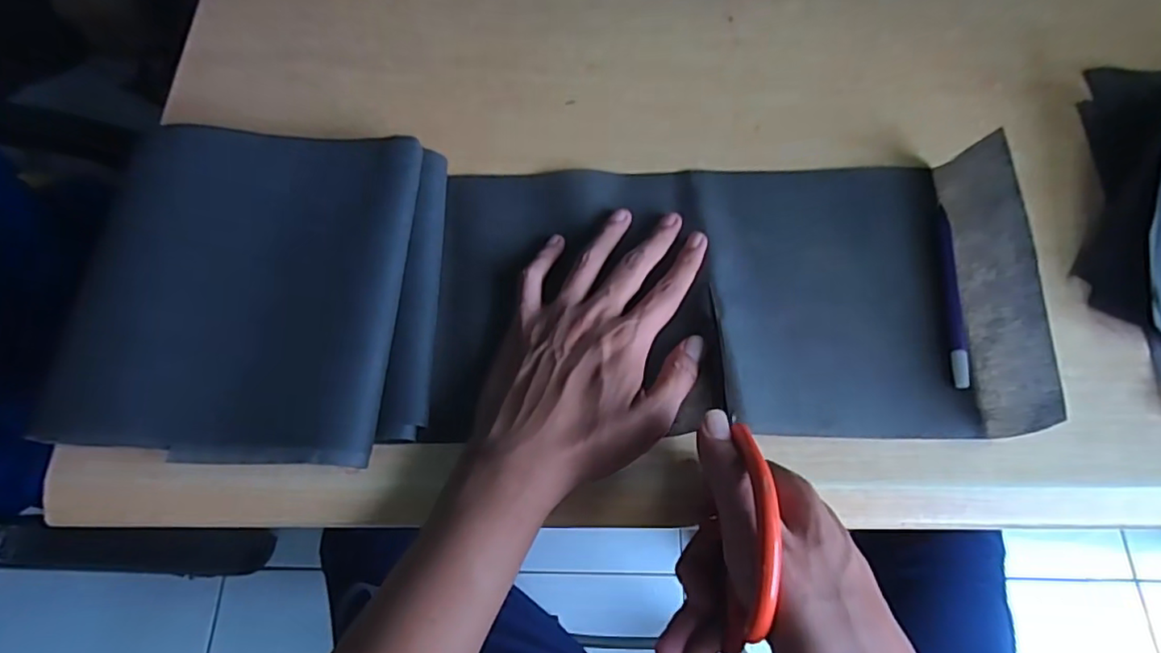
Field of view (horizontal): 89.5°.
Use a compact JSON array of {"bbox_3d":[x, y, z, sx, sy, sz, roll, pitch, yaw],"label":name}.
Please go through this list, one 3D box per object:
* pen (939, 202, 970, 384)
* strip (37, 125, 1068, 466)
[{"bbox_3d":[0.257,-0.023,0.402,0.012,0.007,0.133,8,69,2],"label":"pen"},{"bbox_3d":[-0.003,-0.031,0.378,0.574,0.054,0.211,-1,69,-4],"label":"strip"}]

